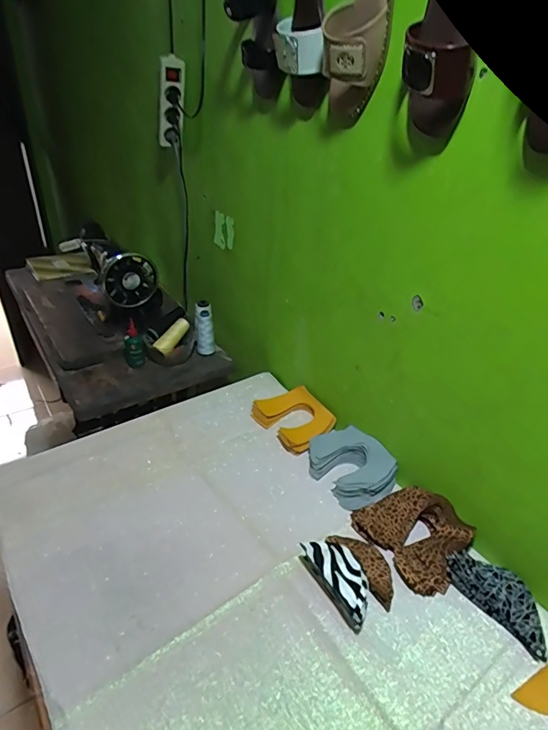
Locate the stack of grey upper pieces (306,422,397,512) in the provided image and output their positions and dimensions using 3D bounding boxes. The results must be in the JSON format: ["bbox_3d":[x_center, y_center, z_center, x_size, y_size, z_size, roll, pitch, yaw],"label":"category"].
[{"bbox_3d":[0.139,0.181,0.820,0.121,0.053,0.160,-21,40,-32],"label":"stack of grey upper pieces"}]

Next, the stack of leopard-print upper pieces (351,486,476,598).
[{"bbox_3d":[0.226,0.262,0.710,0.137,0.055,0.164,-17,39,-28],"label":"stack of leopard-print upper pieces"}]

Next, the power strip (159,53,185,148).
[{"bbox_3d":[-0.231,-0.581,1.010,0.055,0.205,0.044,-15,58,-26],"label":"power strip"}]

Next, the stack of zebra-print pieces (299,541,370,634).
[{"bbox_3d":[0.093,0.302,0.636,0.054,0.053,0.127,-15,38,-26],"label":"stack of zebra-print pieces"}]

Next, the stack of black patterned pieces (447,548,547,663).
[{"bbox_3d":[0.322,0.327,0.636,0.074,0.037,0.150,-22,41,-33],"label":"stack of black patterned pieces"}]

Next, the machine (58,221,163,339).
[{"bbox_3d":[-0.452,-0.250,1.243,0.169,0.210,0.359,-19,40,-30],"label":"machine"}]

